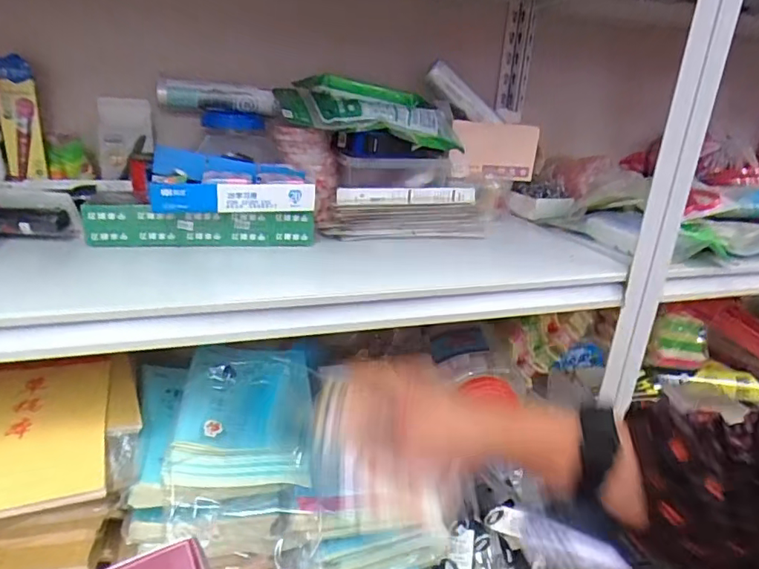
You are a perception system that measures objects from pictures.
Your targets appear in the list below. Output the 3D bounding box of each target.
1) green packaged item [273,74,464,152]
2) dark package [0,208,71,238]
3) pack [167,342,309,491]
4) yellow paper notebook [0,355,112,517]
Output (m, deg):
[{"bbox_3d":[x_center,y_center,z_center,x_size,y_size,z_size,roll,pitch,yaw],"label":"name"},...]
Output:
[{"bbox_3d":[-0.013,-0.290,0.874,0.311,0.097,0.128,0,20,-11],"label":"green packaged item"},{"bbox_3d":[-0.513,-0.089,0.727,0.138,0.042,0.023,4,19,0],"label":"dark package"},{"bbox_3d":[-0.183,0.160,0.714,0.169,0.036,0.245,2,36,-9],"label":"pack"},{"bbox_3d":[-0.424,0.167,0.615,0.182,0.024,0.236,-8,35,-19],"label":"yellow paper notebook"}]

